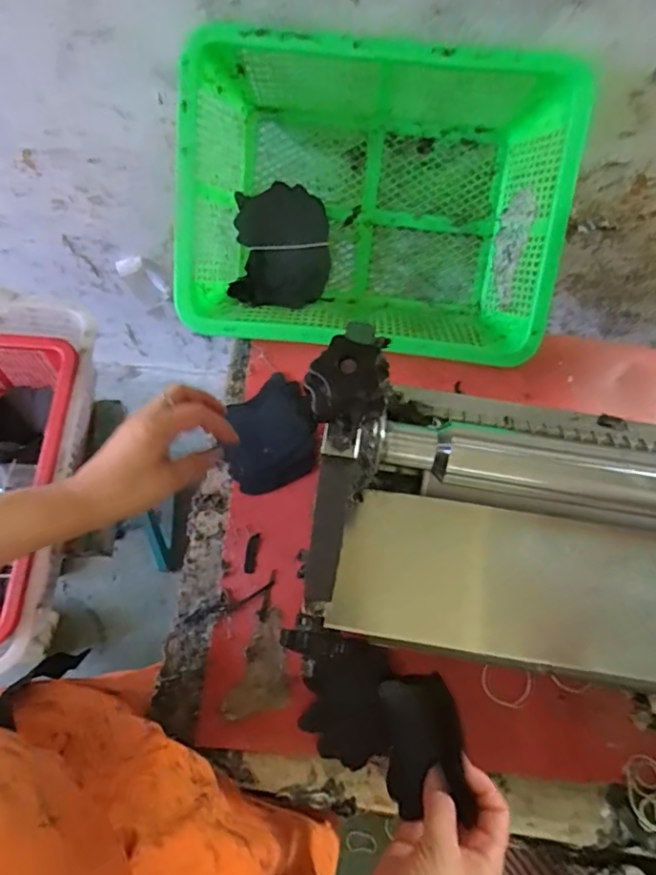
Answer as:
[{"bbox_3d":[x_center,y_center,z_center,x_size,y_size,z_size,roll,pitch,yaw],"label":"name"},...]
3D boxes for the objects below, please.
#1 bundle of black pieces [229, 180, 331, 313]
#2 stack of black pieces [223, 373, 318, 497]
[{"bbox_3d":[-0.058,-0.223,0.669,0.116,0.058,0.137,-8,103,-12],"label":"bundle of black pieces"},{"bbox_3d":[-0.067,-0.003,0.619,0.092,0.020,0.118,-14,73,-4],"label":"stack of black pieces"}]

